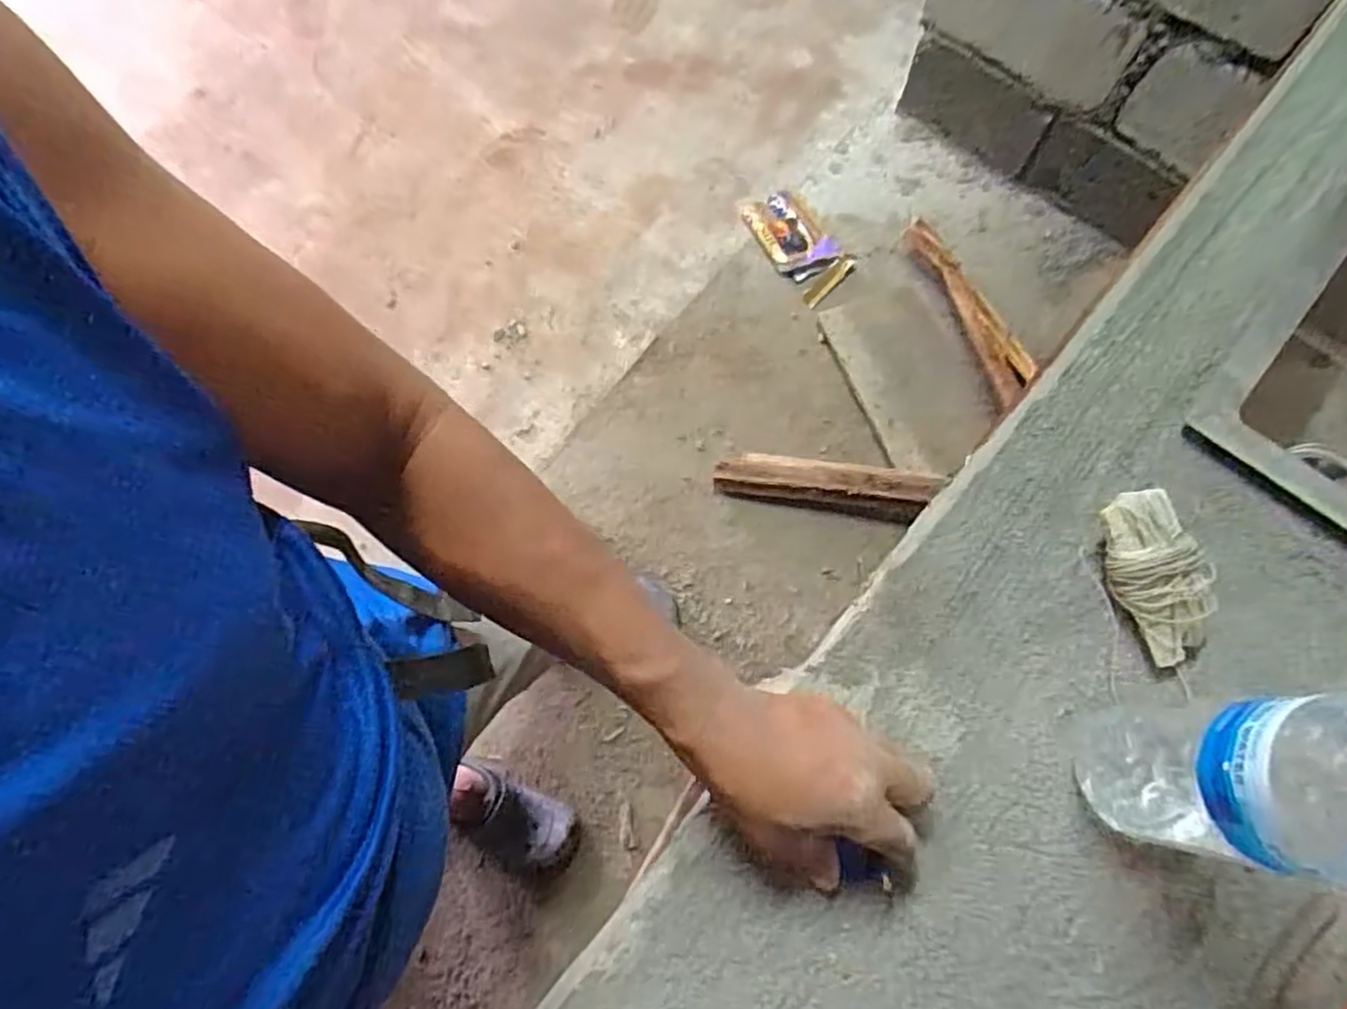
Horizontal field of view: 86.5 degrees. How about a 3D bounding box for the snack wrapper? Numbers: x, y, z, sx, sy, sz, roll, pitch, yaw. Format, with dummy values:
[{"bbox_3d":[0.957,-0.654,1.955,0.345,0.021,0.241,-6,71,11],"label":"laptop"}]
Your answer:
[{"bbox_3d":[0.274,-0.562,1.541,0.161,0.041,0.266,-31,76,-9],"label":"snack wrapper"}]

